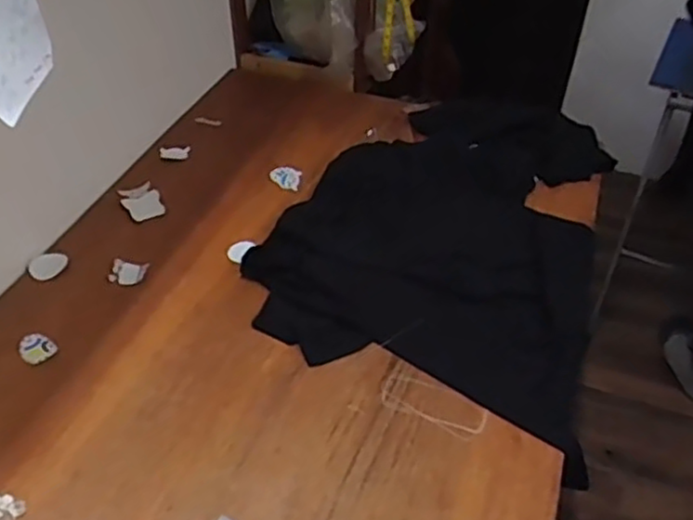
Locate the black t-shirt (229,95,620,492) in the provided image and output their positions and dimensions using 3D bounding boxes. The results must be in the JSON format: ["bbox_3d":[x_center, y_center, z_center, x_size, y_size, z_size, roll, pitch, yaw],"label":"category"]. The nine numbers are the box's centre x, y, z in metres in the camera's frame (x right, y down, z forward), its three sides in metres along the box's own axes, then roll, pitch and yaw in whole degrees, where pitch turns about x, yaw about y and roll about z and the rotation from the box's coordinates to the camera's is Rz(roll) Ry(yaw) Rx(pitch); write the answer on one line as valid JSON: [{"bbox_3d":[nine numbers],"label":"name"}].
[{"bbox_3d":[0.202,-0.065,1.267,0.573,0.091,0.773,19,45,17],"label":"black t-shirt"}]

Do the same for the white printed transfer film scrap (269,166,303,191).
[{"bbox_3d":[-0.120,-0.165,1.394,0.075,0.005,0.050,22,63,23],"label":"white printed transfer film scrap"}]

